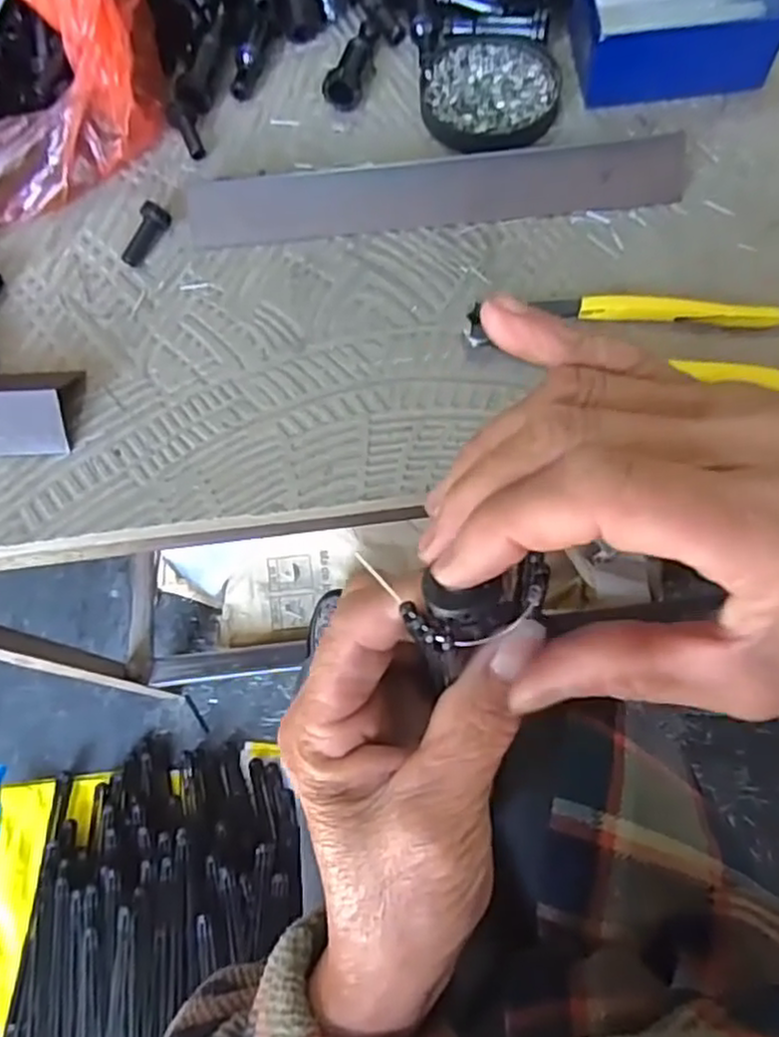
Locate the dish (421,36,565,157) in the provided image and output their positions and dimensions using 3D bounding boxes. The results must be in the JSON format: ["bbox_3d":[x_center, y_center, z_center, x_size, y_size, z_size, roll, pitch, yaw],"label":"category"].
[{"bbox_3d":[0.062,-0.265,0.447,0.082,0.014,0.082,-1,71,4],"label":"dish"}]

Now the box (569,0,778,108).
[{"bbox_3d":[0.172,-0.306,0.438,0.115,0.050,0.087,-4,71,3],"label":"box"}]

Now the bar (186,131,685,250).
[{"bbox_3d":[0.026,-0.187,0.413,0.278,0.027,0.026,-6,71,3],"label":"bar"}]

